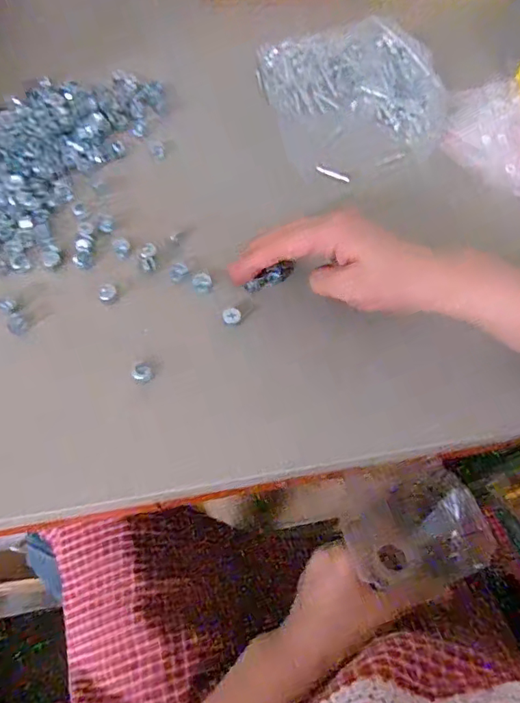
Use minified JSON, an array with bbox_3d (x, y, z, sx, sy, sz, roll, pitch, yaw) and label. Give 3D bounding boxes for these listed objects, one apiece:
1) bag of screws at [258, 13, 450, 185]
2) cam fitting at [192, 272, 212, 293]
[{"bbox_3d":[0.107,-0.271,0.519,0.203,0.040,0.195,-16,62,-13],"label":"bag of screws"},{"bbox_3d":[-0.047,-0.056,0.396,0.015,0.008,0.014,2,60,-3],"label":"cam fitting"}]

